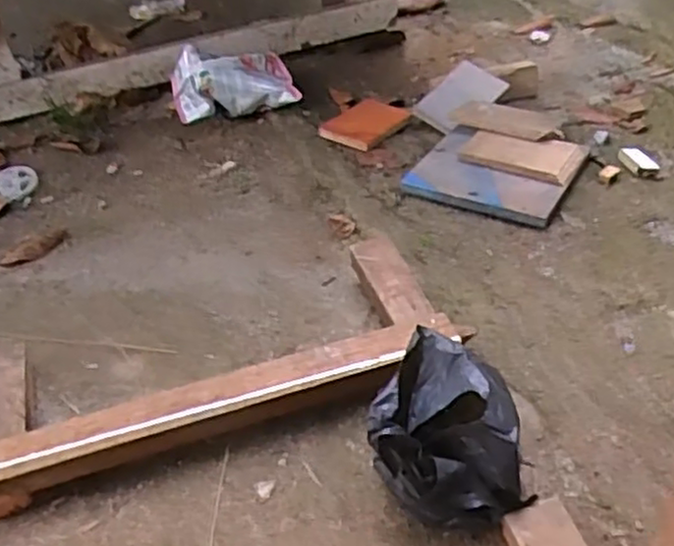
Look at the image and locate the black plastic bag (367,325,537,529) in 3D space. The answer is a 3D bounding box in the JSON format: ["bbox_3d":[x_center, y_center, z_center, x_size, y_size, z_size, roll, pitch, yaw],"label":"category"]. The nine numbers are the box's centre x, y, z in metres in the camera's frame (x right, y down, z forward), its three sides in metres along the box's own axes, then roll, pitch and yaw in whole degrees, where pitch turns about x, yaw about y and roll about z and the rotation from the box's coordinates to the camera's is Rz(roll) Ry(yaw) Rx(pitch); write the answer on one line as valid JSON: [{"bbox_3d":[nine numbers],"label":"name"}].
[{"bbox_3d":[0.115,0.169,0.765,0.154,0.131,0.163,-3,40,5],"label":"black plastic bag"}]

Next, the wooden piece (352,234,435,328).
[{"bbox_3d":[0.075,0.024,1.002,0.066,0.050,0.195,-16,41,-10],"label":"wooden piece"}]

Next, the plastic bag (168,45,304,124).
[{"bbox_3d":[-0.213,-0.391,1.500,0.250,0.119,0.153,-10,40,-3],"label":"plastic bag"}]

